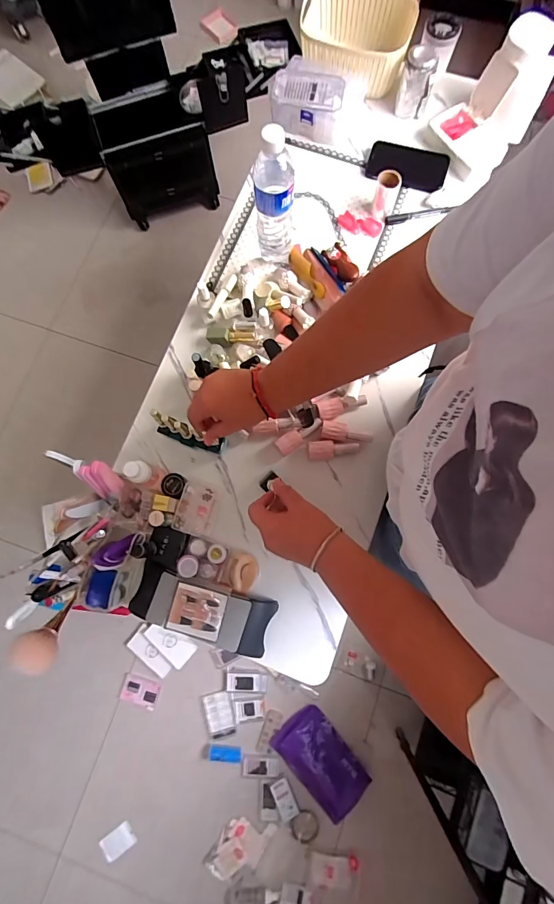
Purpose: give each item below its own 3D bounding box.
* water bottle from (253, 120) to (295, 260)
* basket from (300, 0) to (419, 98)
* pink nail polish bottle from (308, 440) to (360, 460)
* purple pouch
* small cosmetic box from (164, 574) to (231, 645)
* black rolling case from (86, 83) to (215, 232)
[{"bbox_3d":[-0.004,-0.411,0.633,0.064,0.224,0.073,-2,79,1],"label":"water bottle"},{"bbox_3d":[0.162,-0.811,0.771,0.218,0.099,0.179,1,79,2],"label":"basket"},{"bbox_3d":[0.093,-0.004,0.643,0.080,0.020,0.029,0,79,1],"label":"pink nail polish bottle"},{"bbox_3d":[0.135,0.955,1.206,0.186,0.052,0.291,-39,80,-11],"label":"purple pouch"},{"bbox_3d":[-0.115,0.226,0.564,0.081,0.008,0.075,17,80,5],"label":"small cosmetic box"},{"bbox_3d":[-0.441,-1.118,1.461,0.369,0.349,0.233,-15,79,-2],"label":"black rolling case"}]

